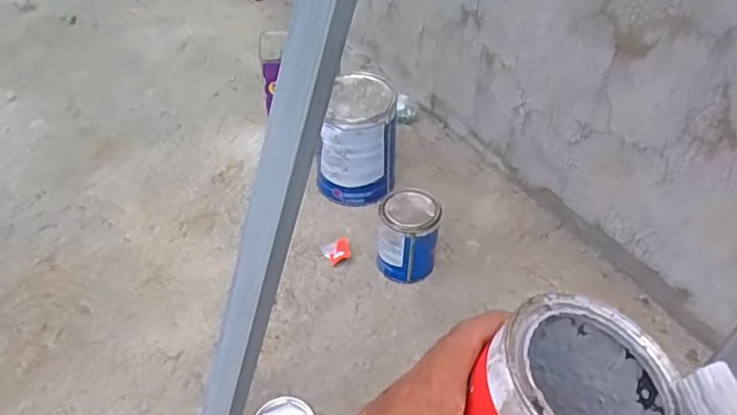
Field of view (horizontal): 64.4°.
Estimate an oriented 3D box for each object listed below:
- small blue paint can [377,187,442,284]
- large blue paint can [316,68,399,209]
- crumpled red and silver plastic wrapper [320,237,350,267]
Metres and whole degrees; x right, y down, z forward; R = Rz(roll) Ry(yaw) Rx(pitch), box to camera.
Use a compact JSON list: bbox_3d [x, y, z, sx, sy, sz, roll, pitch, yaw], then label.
[{"bbox_3d":[0.069,0.050,1.021,0.105,0.136,0.110,7,46,6],"label":"small blue paint can"},{"bbox_3d":[-0.018,-0.130,1.143,0.143,0.208,0.150,0,44,0],"label":"large blue paint can"},{"bbox_3d":[-0.055,0.079,1.074,0.053,0.005,0.051,-24,49,-23],"label":"crumpled red and silver plastic wrapper"}]

